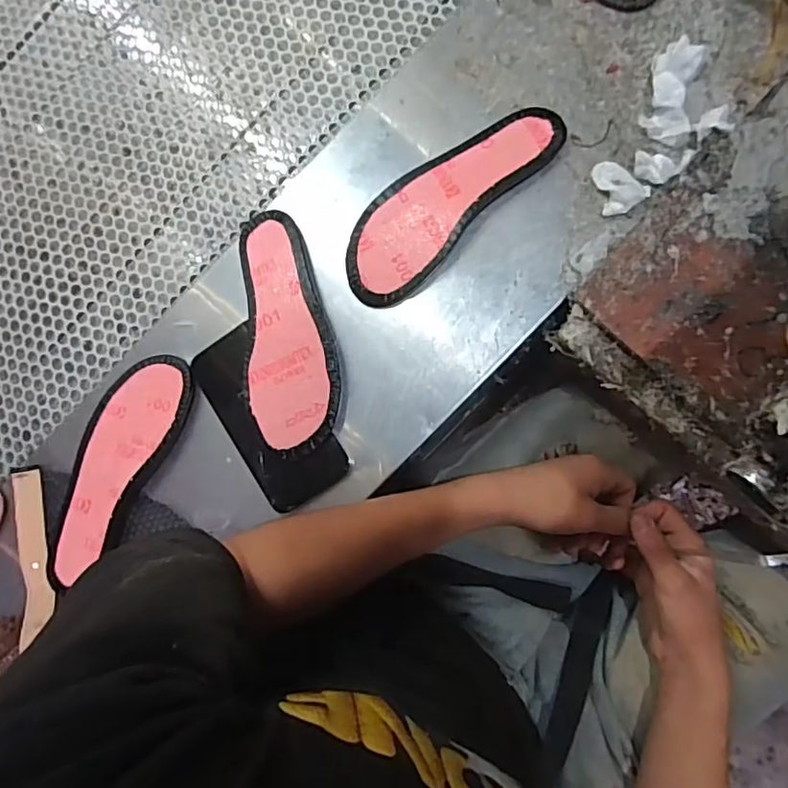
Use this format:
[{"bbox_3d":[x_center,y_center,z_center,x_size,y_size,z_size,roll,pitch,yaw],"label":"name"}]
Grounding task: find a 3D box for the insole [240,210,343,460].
[{"bbox_3d":[-0.091,-0.055,0.512,0.075,0.022,0.210,-10,83,5],"label":"insole"}]

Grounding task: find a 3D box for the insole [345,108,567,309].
[{"bbox_3d":[0.043,-0.168,0.504,0.213,0.018,0.078,-44,81,1],"label":"insole"}]

